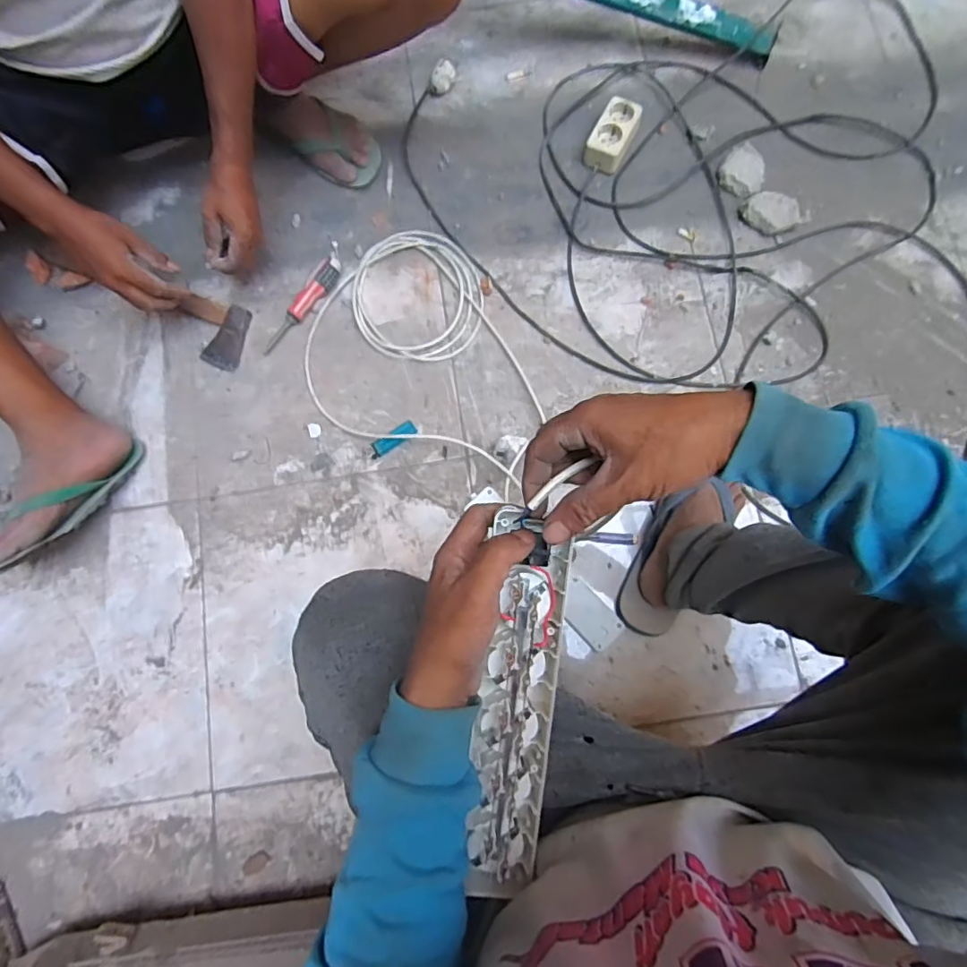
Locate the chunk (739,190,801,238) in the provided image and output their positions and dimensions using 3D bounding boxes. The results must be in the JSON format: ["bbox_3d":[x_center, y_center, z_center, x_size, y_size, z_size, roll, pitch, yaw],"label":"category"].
[{"bbox_3d":[0.441,-0.416,0.843,0.082,0.030,0.059,37,82,7],"label":"chunk"}]

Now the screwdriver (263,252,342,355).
[{"bbox_3d":[-0.276,-0.272,0.839,0.034,0.022,0.179,37,82,7],"label":"screwdriver"}]

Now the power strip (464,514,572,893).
[{"bbox_3d":[0.024,0.155,0.386,0.050,0.024,0.270,7,93,2],"label":"power strip"}]

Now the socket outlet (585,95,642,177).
[{"bbox_3d":[0.204,-0.552,0.874,0.059,0.038,0.112,24,81,5],"label":"socket outlet"}]

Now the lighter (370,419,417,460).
[{"bbox_3d":[-0.133,-0.064,0.804,0.075,0.009,0.022,-31,80,-5],"label":"lighter"}]

